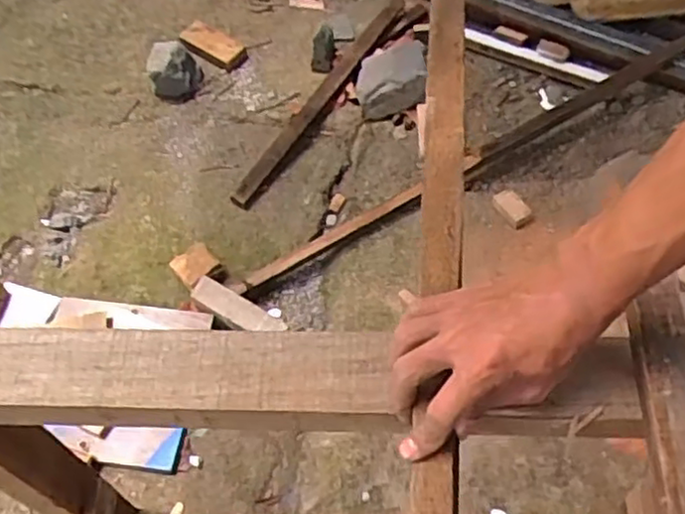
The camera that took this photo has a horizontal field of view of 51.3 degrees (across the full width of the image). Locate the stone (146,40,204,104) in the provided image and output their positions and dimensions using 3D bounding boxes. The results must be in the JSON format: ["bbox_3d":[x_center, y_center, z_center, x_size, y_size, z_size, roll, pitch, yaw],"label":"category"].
[{"bbox_3d":[-0.307,-0.343,1.299,0.096,0.123,0.066,-16,59,-7],"label":"stone"}]

